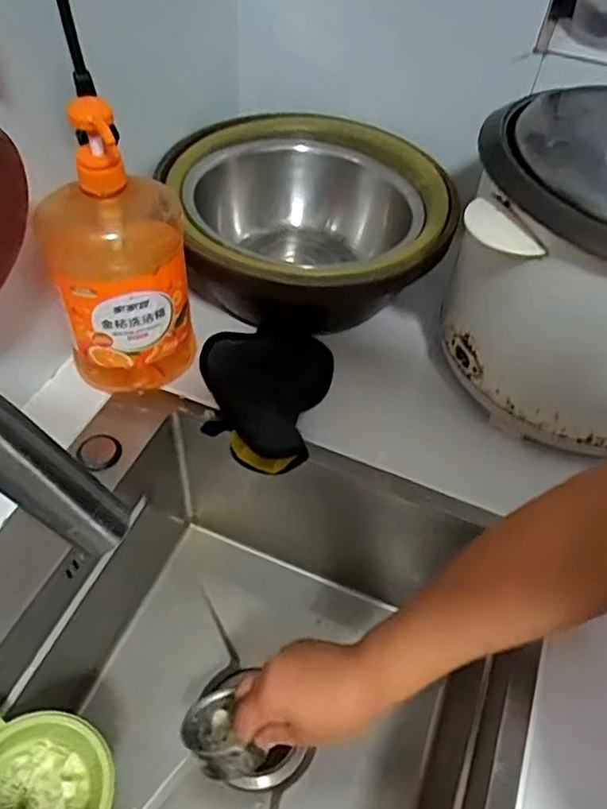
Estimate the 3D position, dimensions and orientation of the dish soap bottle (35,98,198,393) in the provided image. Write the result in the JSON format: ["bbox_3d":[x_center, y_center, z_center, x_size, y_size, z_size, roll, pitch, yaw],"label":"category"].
[{"bbox_3d":[-0.161,-0.126,0.552,0.113,0.265,0.074,-9,52,-12],"label":"dish soap bottle"}]

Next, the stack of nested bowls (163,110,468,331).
[{"bbox_3d":[0.007,-0.190,0.700,0.278,0.122,0.300,-11,52,-13],"label":"stack of nested bowls"}]

